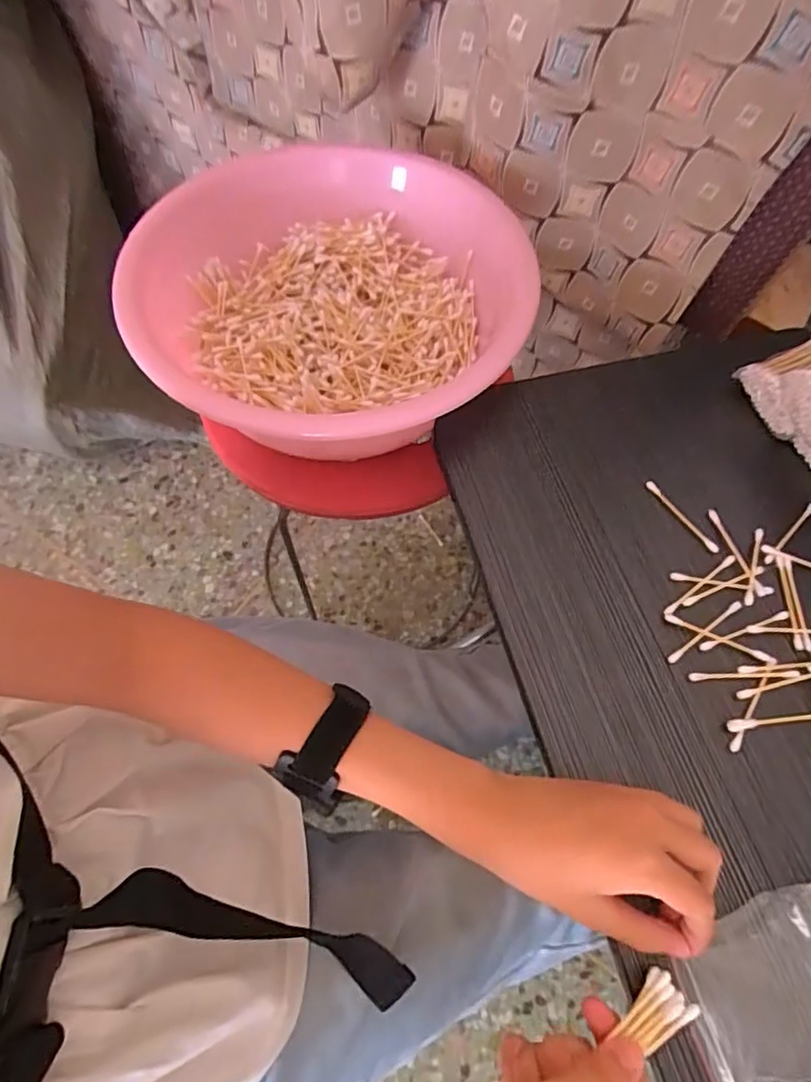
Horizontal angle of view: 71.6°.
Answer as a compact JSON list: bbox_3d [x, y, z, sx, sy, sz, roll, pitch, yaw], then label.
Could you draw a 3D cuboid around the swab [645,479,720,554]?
[{"bbox_3d":[0.206,-0.018,0.419,0.008,0.006,0.069,-31,69,-15],"label":"swab"}]

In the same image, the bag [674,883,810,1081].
[{"bbox_3d":[0.197,0.227,0.287,0.113,0.006,0.072,-16,61,-8],"label":"bag"}]

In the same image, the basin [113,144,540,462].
[{"bbox_3d":[-0.063,-0.209,0.507,0.333,0.095,0.338,1,64,-1],"label":"basin"}]

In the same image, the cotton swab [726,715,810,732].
[{"bbox_3d":[0.236,0.113,0.353,0.070,0.004,0.007,-5,64,-4],"label":"cotton swab"}]

